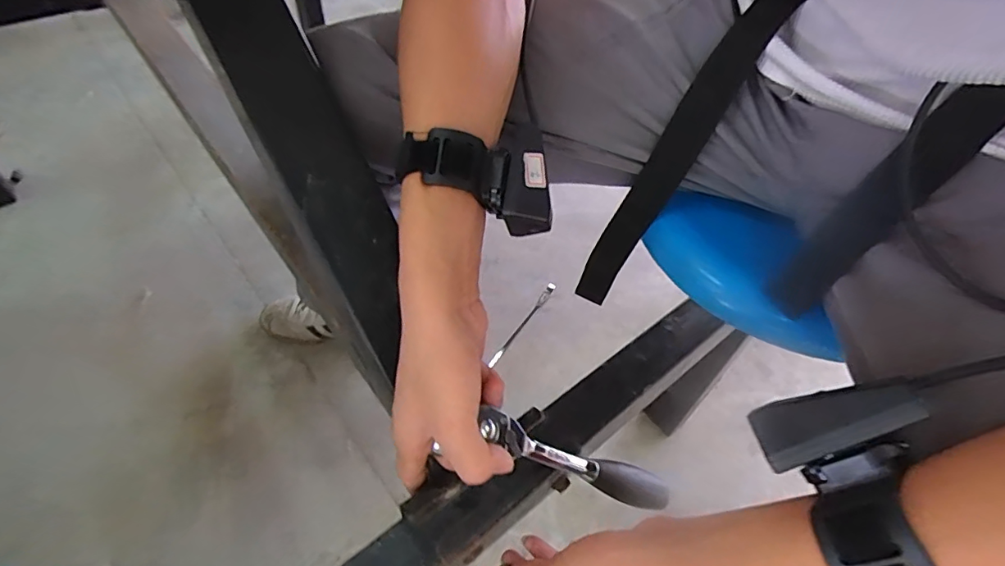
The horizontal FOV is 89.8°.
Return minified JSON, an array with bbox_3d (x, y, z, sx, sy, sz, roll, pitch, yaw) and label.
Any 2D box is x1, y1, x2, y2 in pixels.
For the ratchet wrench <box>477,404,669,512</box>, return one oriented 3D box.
[{"bbox_3d":[0.056,0.126,0.354,0.180,0.022,0.024,32,47,-29],"label":"ratchet wrench"}]

